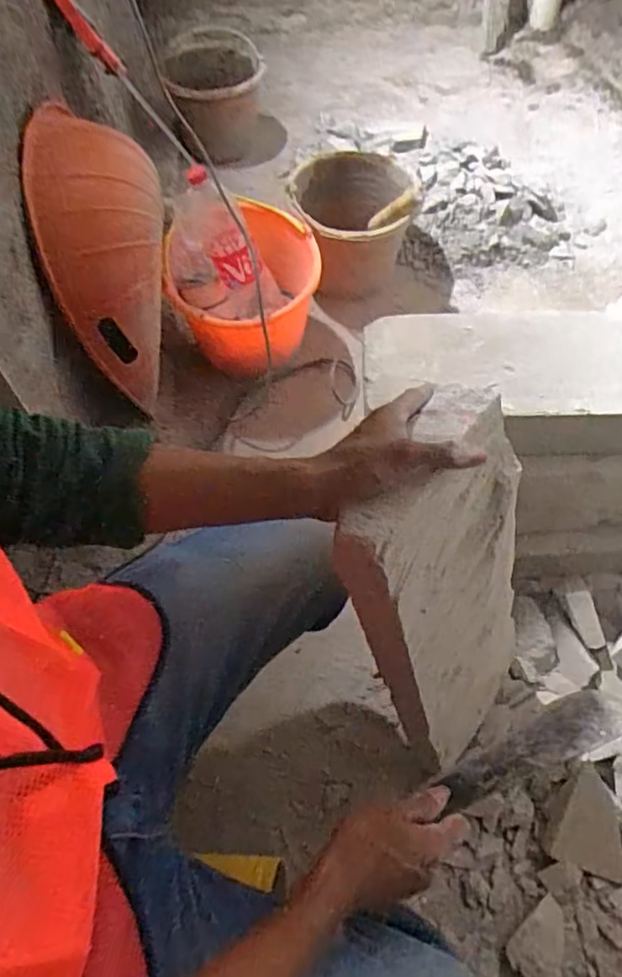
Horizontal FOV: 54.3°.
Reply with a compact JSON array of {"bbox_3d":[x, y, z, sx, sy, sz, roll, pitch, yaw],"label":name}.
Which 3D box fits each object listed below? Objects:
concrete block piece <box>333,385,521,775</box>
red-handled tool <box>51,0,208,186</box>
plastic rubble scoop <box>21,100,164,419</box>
[{"bbox_3d":[0.140,0.129,0.624,0.059,0.435,0.191,23,53,38],"label":"concrete block piece"},{"bbox_3d":[-0.346,-0.765,1.160,0.039,0.402,0.067,-33,59,13],"label":"red-handled tool"},{"bbox_3d":[-0.291,-0.329,0.880,0.170,0.429,0.149,-10,15,-4],"label":"plastic rubble scoop"}]

